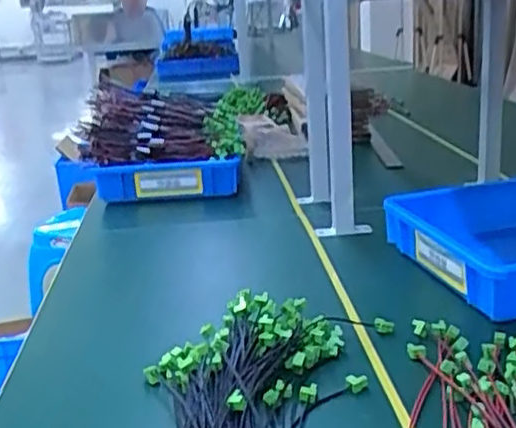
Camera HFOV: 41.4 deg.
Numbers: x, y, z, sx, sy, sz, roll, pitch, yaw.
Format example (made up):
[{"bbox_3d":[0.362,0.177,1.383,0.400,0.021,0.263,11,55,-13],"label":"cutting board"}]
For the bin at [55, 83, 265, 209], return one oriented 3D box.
[{"bbox_3d":[-0.179,-0.120,1.294,0.319,0.187,0.168,-3,18,4],"label":"bin"}]

